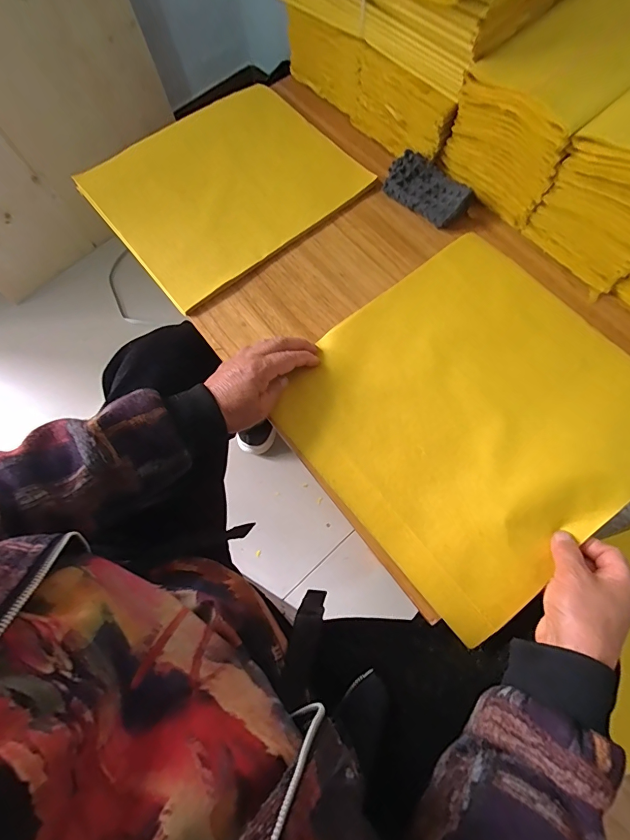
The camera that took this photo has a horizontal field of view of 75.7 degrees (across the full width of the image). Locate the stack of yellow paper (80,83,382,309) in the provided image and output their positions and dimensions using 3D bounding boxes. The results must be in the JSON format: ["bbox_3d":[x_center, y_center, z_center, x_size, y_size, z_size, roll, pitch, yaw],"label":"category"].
[{"bbox_3d":[-0.129,-0.327,0.547,0.310,0.012,0.298,-39,74,-9],"label":"stack of yellow paper"}]

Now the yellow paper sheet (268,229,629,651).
[{"bbox_3d":[0.157,-0.015,0.411,0.319,0.021,0.311,-38,74,-11],"label":"yellow paper sheet"}]

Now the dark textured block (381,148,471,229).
[{"bbox_3d":[0.139,-0.288,0.502,0.102,0.026,0.057,43,77,15],"label":"dark textured block"}]

